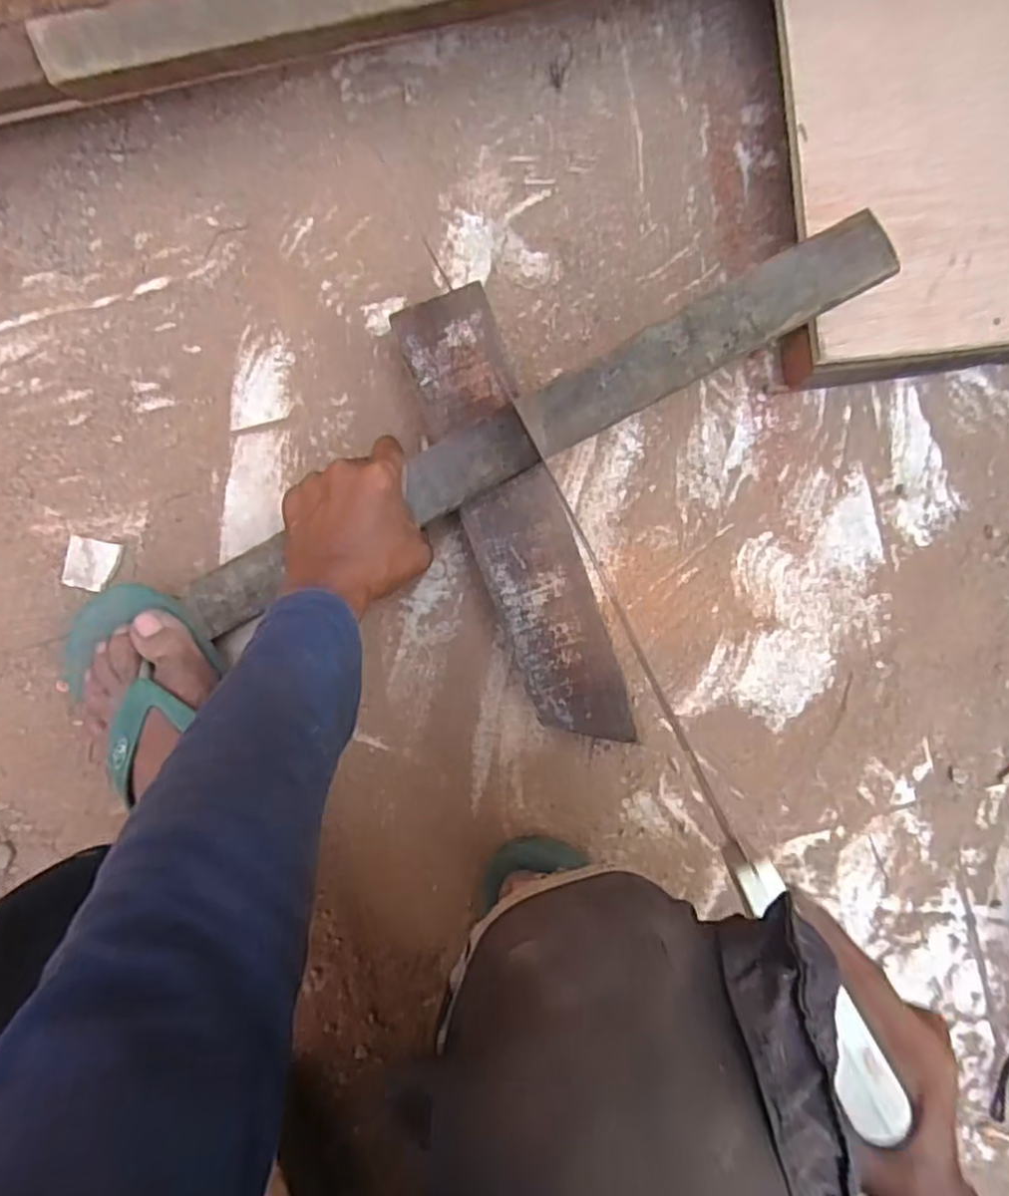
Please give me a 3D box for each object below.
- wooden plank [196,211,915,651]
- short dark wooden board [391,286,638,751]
[{"bbox_3d":[0.005,-0.100,0.449,0.486,0.009,0.042,-27,92,9],"label":"wooden plank"},{"bbox_3d":[0.009,-0.052,0.483,0.068,0.009,0.321,-21,91,-1],"label":"short dark wooden board"}]

